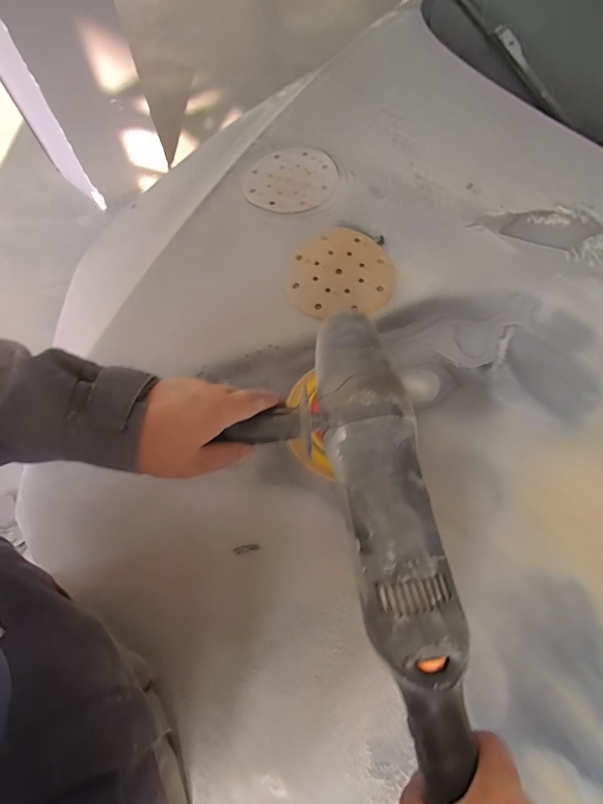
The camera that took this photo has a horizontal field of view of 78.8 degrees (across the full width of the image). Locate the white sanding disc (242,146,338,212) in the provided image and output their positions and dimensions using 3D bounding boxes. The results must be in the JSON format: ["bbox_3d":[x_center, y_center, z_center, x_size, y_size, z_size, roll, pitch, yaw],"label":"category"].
[{"bbox_3d":[-0.017,-0.337,0.556,0.135,0.011,0.122,8,73,9],"label":"white sanding disc"}]

